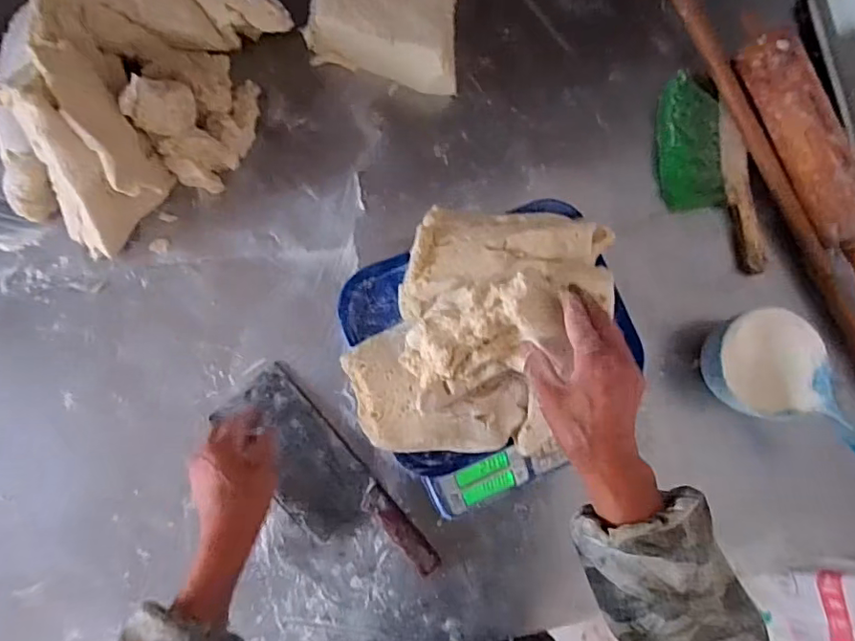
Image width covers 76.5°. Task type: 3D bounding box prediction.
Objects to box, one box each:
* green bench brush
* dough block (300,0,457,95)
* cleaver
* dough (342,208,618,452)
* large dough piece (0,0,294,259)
[{"bbox_3d":[0.370,-0.192,0.713,0.104,0.032,0.261,-9,84,-7],"label":"green bench brush"},{"bbox_3d":[-0.046,-0.419,0.694,0.198,0.070,0.227,11,83,-4],"label":"dough block"},{"bbox_3d":[-0.121,0.195,0.646,0.100,0.017,0.300,-41,89,-9],"label":"cleaver"},{"bbox_3d":[0.052,0.005,0.522,0.207,0.123,0.269,21,82,4],"label":"dough"},{"bbox_3d":[-0.330,-0.257,0.613,0.230,0.154,0.352,22,82,-2],"label":"large dough piece"}]

